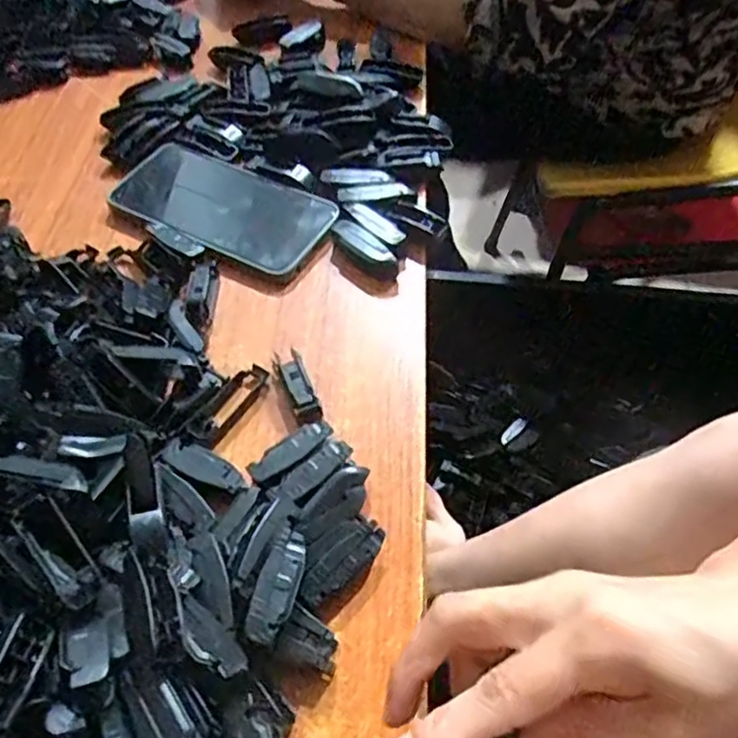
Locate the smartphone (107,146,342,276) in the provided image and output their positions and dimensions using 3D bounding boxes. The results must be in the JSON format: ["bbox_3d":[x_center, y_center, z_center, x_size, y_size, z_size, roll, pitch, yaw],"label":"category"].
[{"bbox_3d":[-0.109,-0.118,0.458,0.167,0.011,0.077,27,60,20],"label":"smartphone"}]

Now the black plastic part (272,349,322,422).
[{"bbox_3d":[-0.042,0.009,0.363,0.015,0.014,0.050,-21,56,-11],"label":"black plastic part"}]

